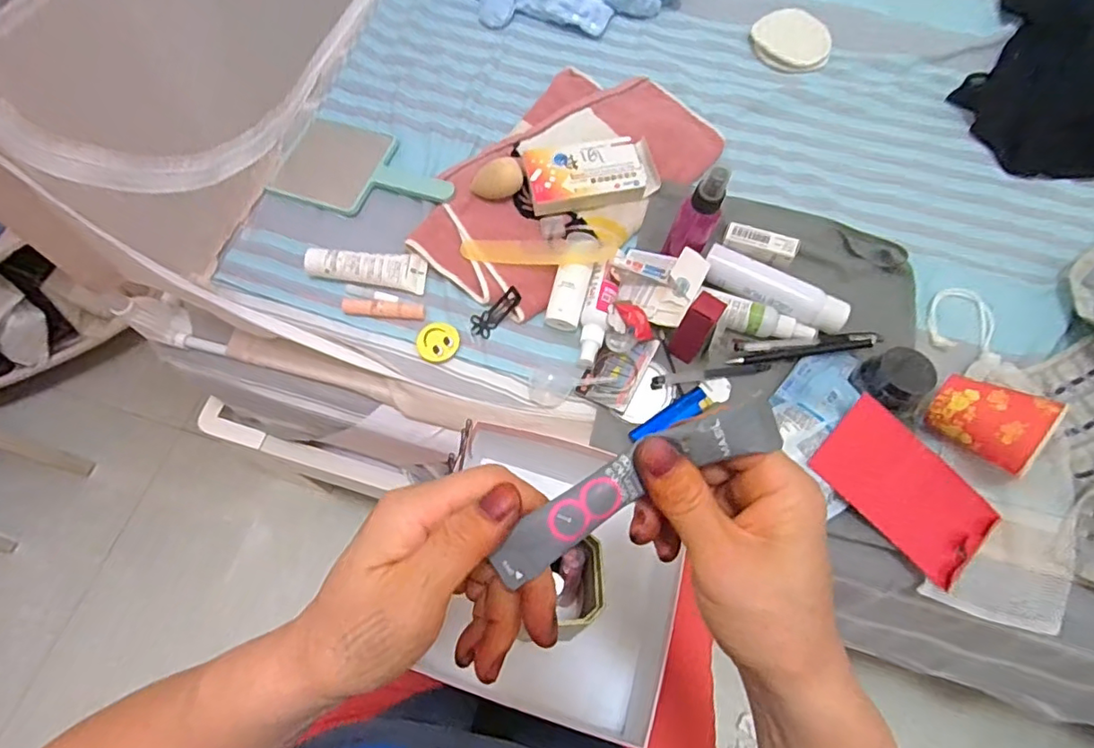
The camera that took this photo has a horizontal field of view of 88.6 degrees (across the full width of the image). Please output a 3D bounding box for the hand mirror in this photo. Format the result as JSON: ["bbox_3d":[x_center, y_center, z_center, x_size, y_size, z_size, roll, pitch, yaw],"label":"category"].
[{"bbox_3d":[-0.212,-0.232,0.636,0.212,0.009,0.115,15,67,6],"label":"hand mirror"}]

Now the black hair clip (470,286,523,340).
[{"bbox_3d":[-0.052,-0.063,0.570,0.062,0.014,0.025,-43,72,5],"label":"black hair clip"}]

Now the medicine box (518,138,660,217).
[{"bbox_3d":[0.047,-0.218,0.608,0.139,0.024,0.080,-10,66,-5],"label":"medicine box"}]

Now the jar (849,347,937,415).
[{"bbox_3d":[0.319,0.009,0.525,0.059,0.049,0.057,17,67,7],"label":"jar"}]

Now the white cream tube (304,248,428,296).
[{"bbox_3d":[-0.186,-0.111,0.582,0.118,0.028,0.037,5,66,2],"label":"white cream tube"}]

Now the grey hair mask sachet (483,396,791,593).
[{"bbox_3d":[0.036,0.047,0.238,0.130,0.015,0.025,-29,69,1],"label":"grey hair mask sachet"}]

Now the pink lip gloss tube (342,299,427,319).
[{"bbox_3d":[-0.166,-0.067,0.572,0.081,0.015,0.015,0,66,0],"label":"pink lip gloss tube"}]

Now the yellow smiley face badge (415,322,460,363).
[{"bbox_3d":[-0.111,-0.033,0.566,0.042,0.004,0.043,0,66,0],"label":"yellow smiley face badge"}]

